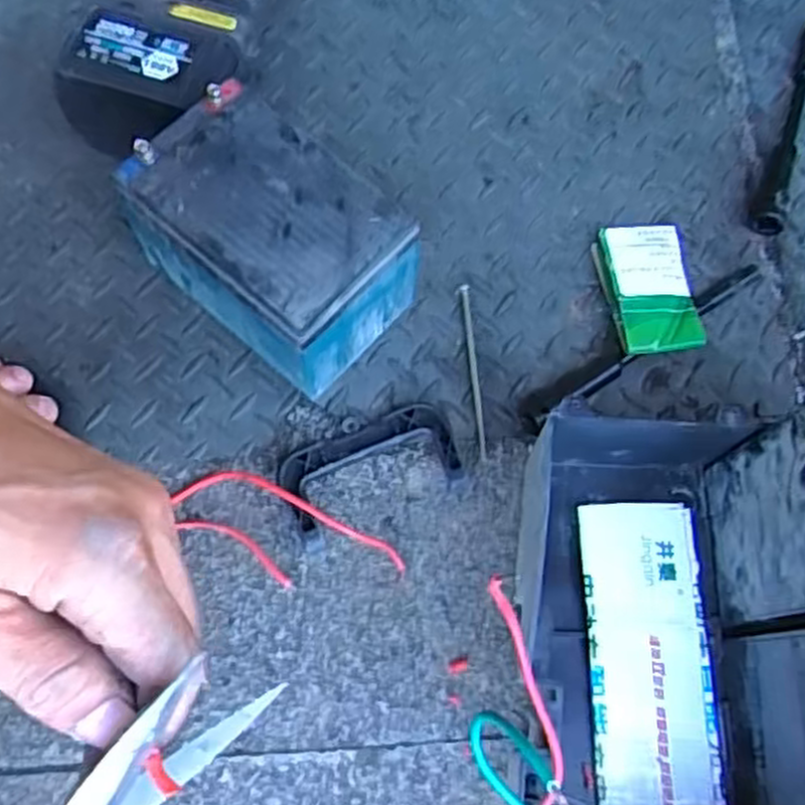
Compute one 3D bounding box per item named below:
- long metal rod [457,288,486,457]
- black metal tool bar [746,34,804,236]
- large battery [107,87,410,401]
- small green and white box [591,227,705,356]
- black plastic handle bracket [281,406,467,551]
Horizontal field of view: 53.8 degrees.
[{"bbox_3d":[0.048,-0.022,0.528,0.007,0.004,0.123,-4,71,-3],"label":"long metal rod"},{"bbox_3d":[0.290,-0.208,0.585,0.023,0.021,0.193,22,71,6],"label":"black metal tool bar"},{"bbox_3d":[-0.082,-0.098,0.498,0.158,0.103,0.102,39,74,12],"label":"large battery"},{"bbox_3d":[0.165,-0.077,0.533,0.054,0.015,0.095,-4,71,-3],"label":"small green and white box"},{"bbox_3d":[-0.019,0.041,0.496,0.110,0.017,0.061,-24,73,-9],"label":"black plastic handle bracket"}]

